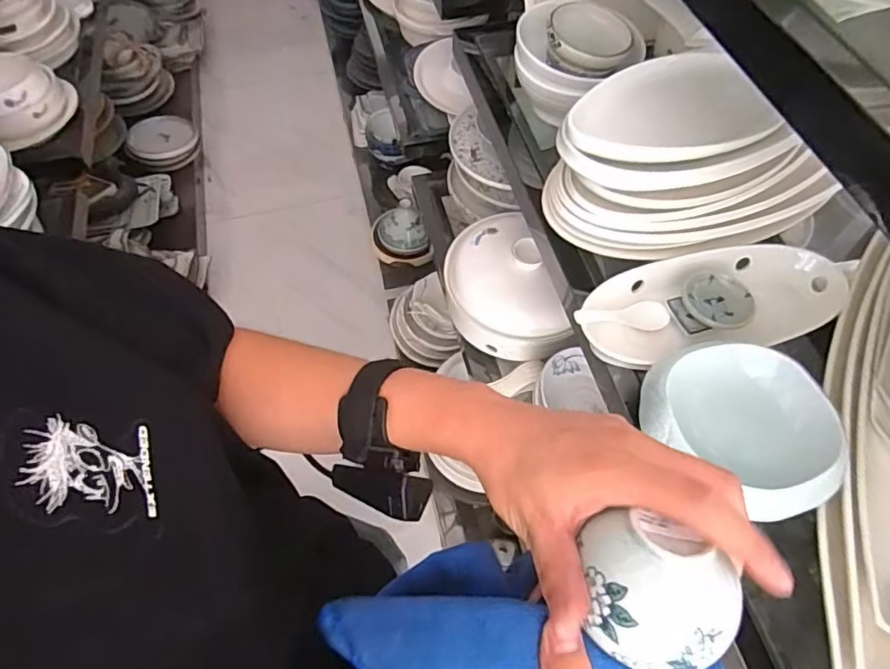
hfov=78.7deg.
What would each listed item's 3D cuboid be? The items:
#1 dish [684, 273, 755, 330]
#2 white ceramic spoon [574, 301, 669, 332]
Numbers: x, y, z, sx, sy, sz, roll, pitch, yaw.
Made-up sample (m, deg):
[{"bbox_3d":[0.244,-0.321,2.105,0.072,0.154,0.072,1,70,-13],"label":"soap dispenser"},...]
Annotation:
[{"bbox_3d":[0.335,-0.043,0.669,0.069,0.020,0.084,-33,65,-18],"label":"dish"},{"bbox_3d":[0.214,-0.022,0.654,0.133,0.020,0.036,-2,57,-25],"label":"white ceramic spoon"}]

